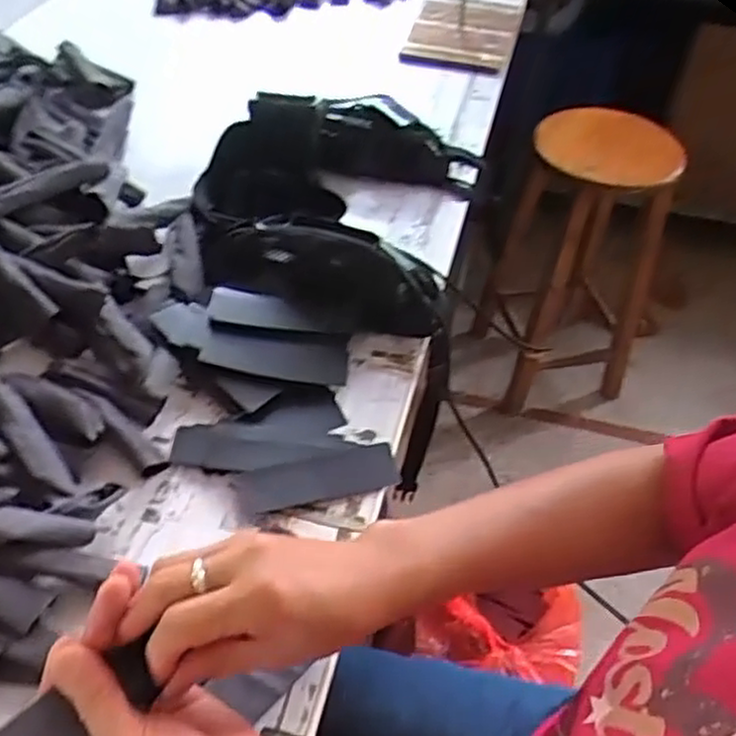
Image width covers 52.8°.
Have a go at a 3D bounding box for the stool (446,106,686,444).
[{"bbox_3d":[0.471,-0.227,1.609,0.402,0.672,0.402,12,48,8],"label":"stool"}]

